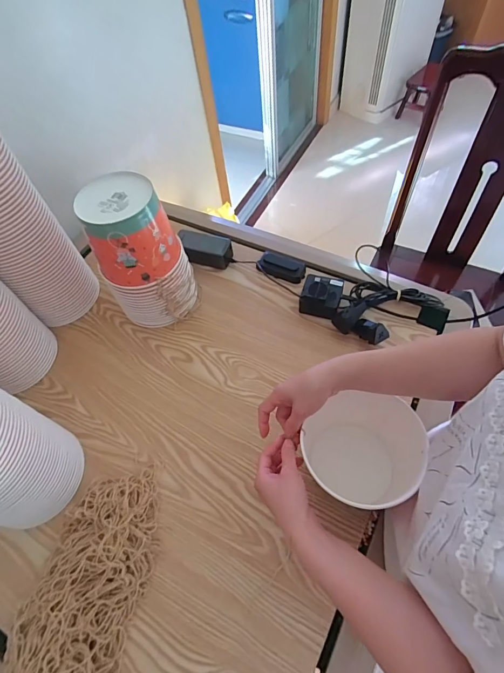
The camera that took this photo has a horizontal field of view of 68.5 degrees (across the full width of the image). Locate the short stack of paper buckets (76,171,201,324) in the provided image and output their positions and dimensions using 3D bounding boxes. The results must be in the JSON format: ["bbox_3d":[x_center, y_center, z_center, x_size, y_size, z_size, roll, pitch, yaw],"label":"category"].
[{"bbox_3d":[-0.203,-0.149,0.708,0.150,0.262,0.144,-18,59,-7],"label":"short stack of paper buckets"}]

